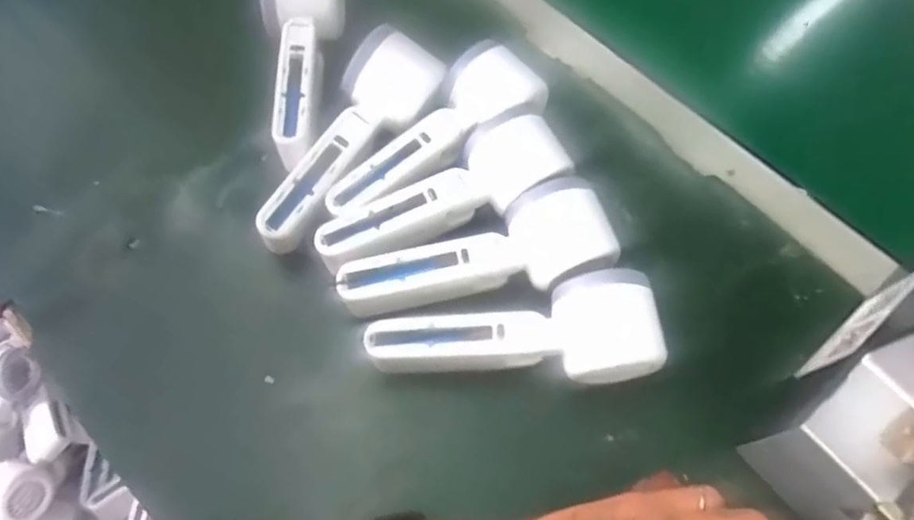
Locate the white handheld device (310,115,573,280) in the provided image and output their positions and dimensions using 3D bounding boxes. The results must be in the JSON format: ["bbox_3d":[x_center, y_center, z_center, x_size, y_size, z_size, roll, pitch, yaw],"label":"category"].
[{"bbox_3d":[-0.011,-0.039,0.400,0.165,0.051,0.053,-25,68,-13],"label":"white handheld device"}]

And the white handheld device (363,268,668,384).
[{"bbox_3d":[0.033,0.042,0.372,0.162,0.047,0.057,0,65,-2],"label":"white handheld device"}]

